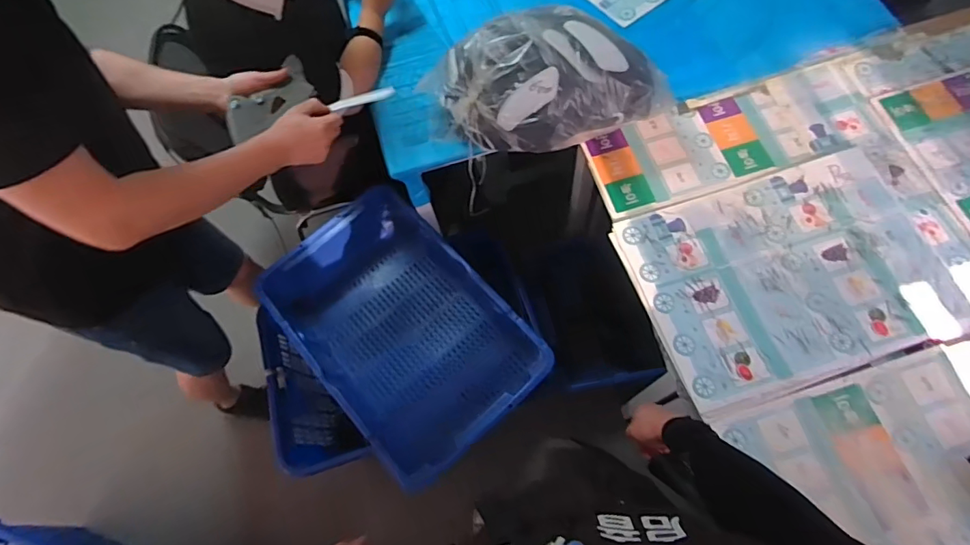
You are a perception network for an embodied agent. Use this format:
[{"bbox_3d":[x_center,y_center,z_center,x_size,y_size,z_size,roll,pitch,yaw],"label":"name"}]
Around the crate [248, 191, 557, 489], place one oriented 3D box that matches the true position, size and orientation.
[{"bbox_3d":[-0.208,0.143,1.291,0.427,0.193,0.662,-40,71,-11],"label":"crate"}]

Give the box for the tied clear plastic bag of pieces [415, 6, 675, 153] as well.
[{"bbox_3d":[0.118,-0.377,1.009,0.426,0.189,0.249,-17,68,-2],"label":"tied clear plastic bag of pieces"}]

